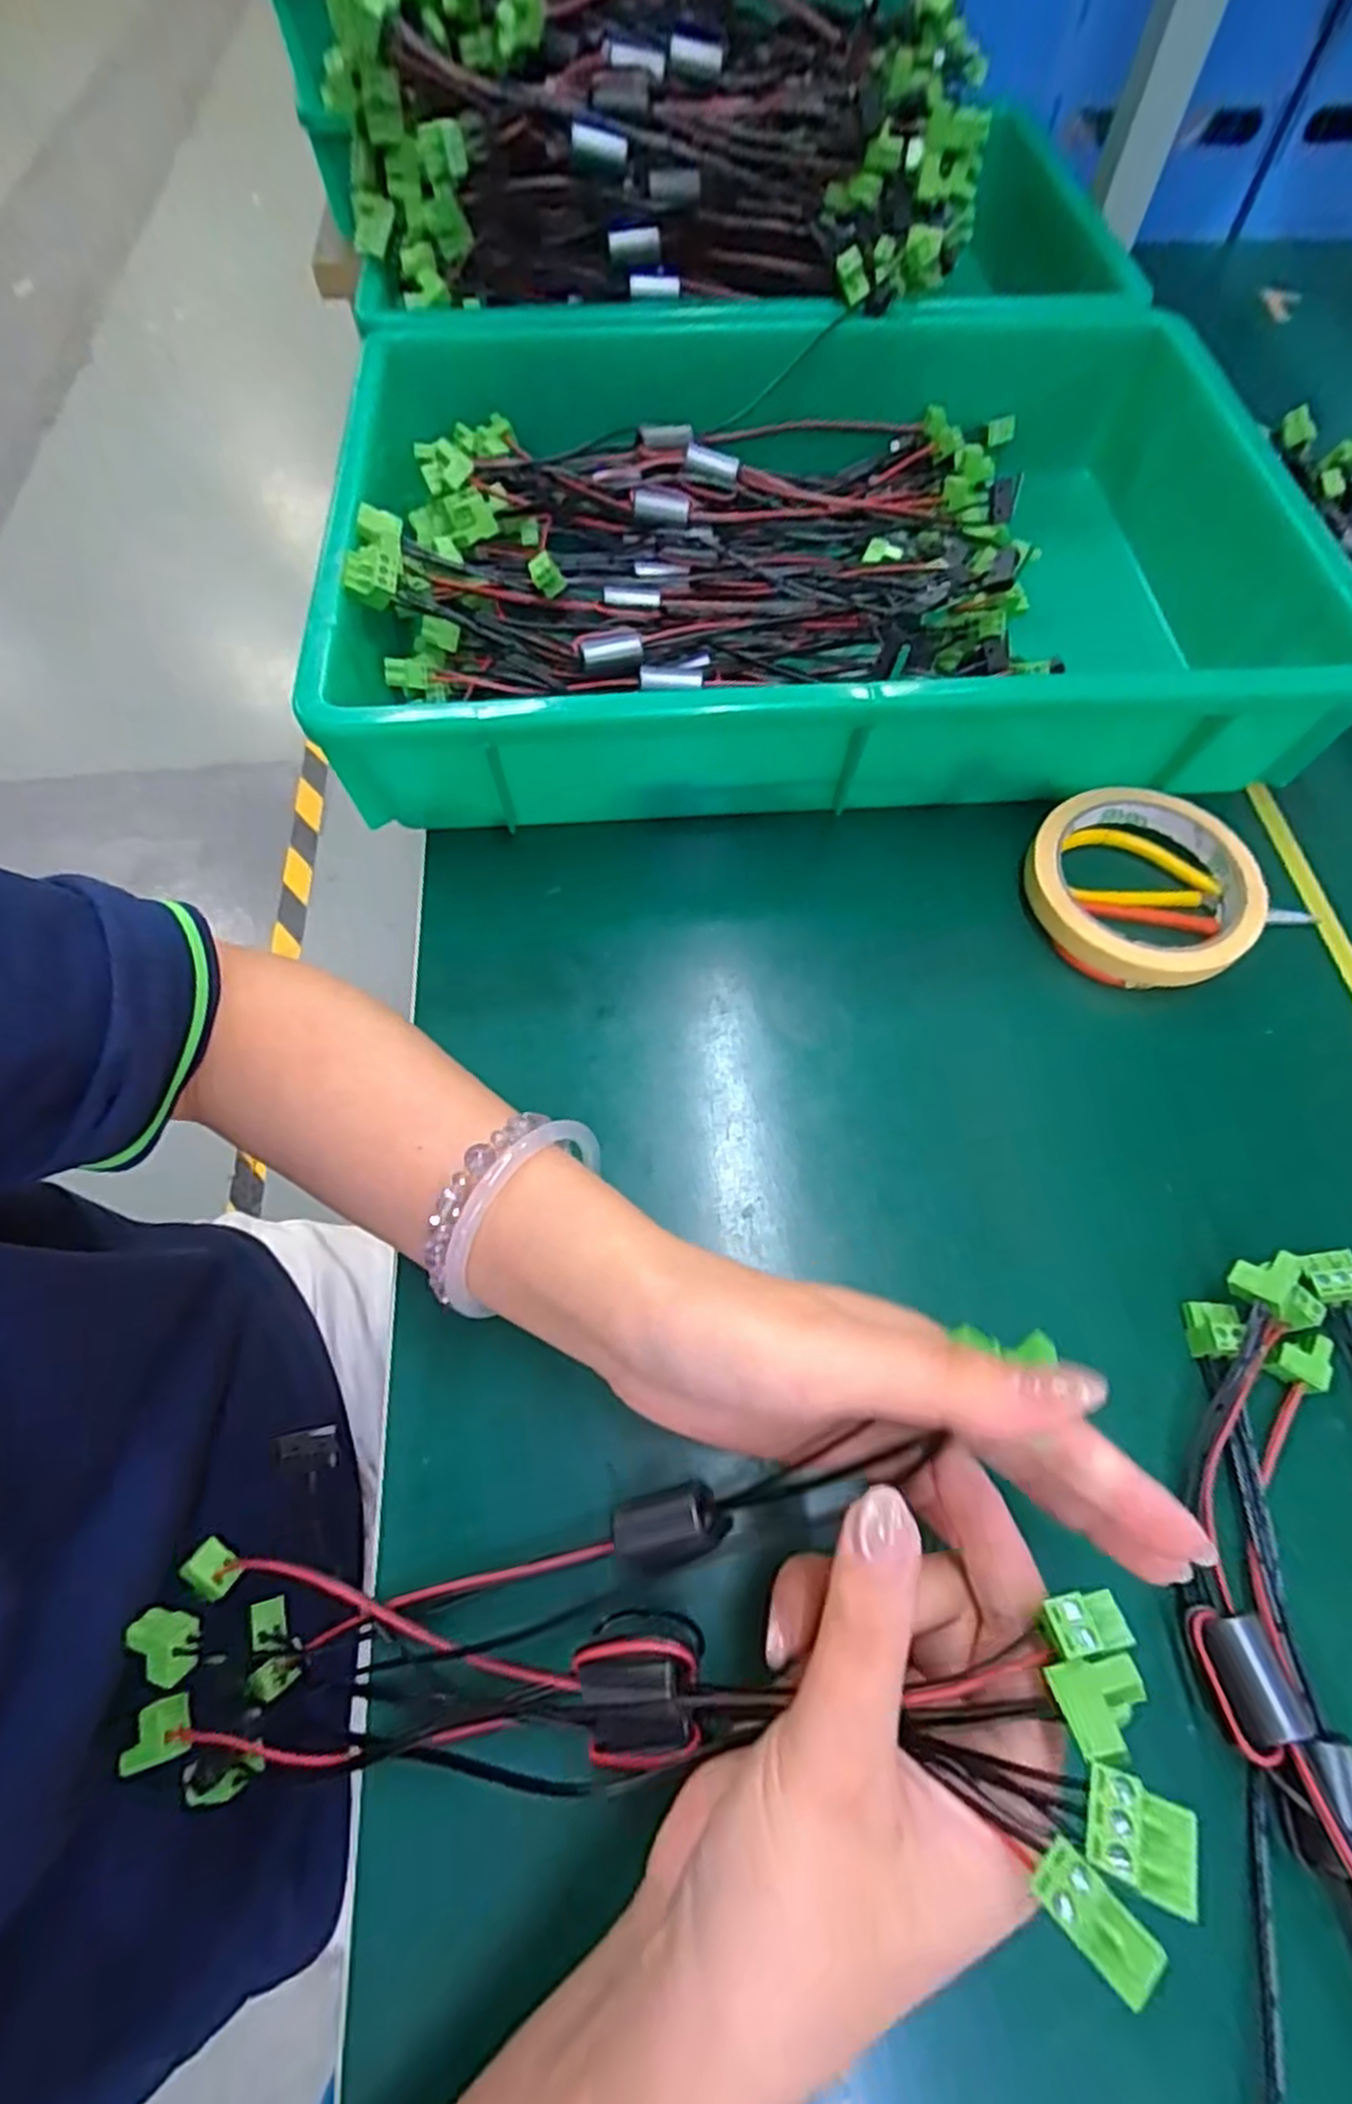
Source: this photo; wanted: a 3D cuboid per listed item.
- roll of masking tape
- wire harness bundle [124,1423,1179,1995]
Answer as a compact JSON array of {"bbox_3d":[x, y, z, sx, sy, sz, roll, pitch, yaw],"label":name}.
[{"bbox_3d":[0.199,-0.072,0.338,0.092,0.021,0.088,0,65,0],"label":"roll of masking tape"},{"bbox_3d":[-0.034,0.160,0.213,0.285,0.056,0.080,-17,63,22],"label":"wire harness bundle"}]

